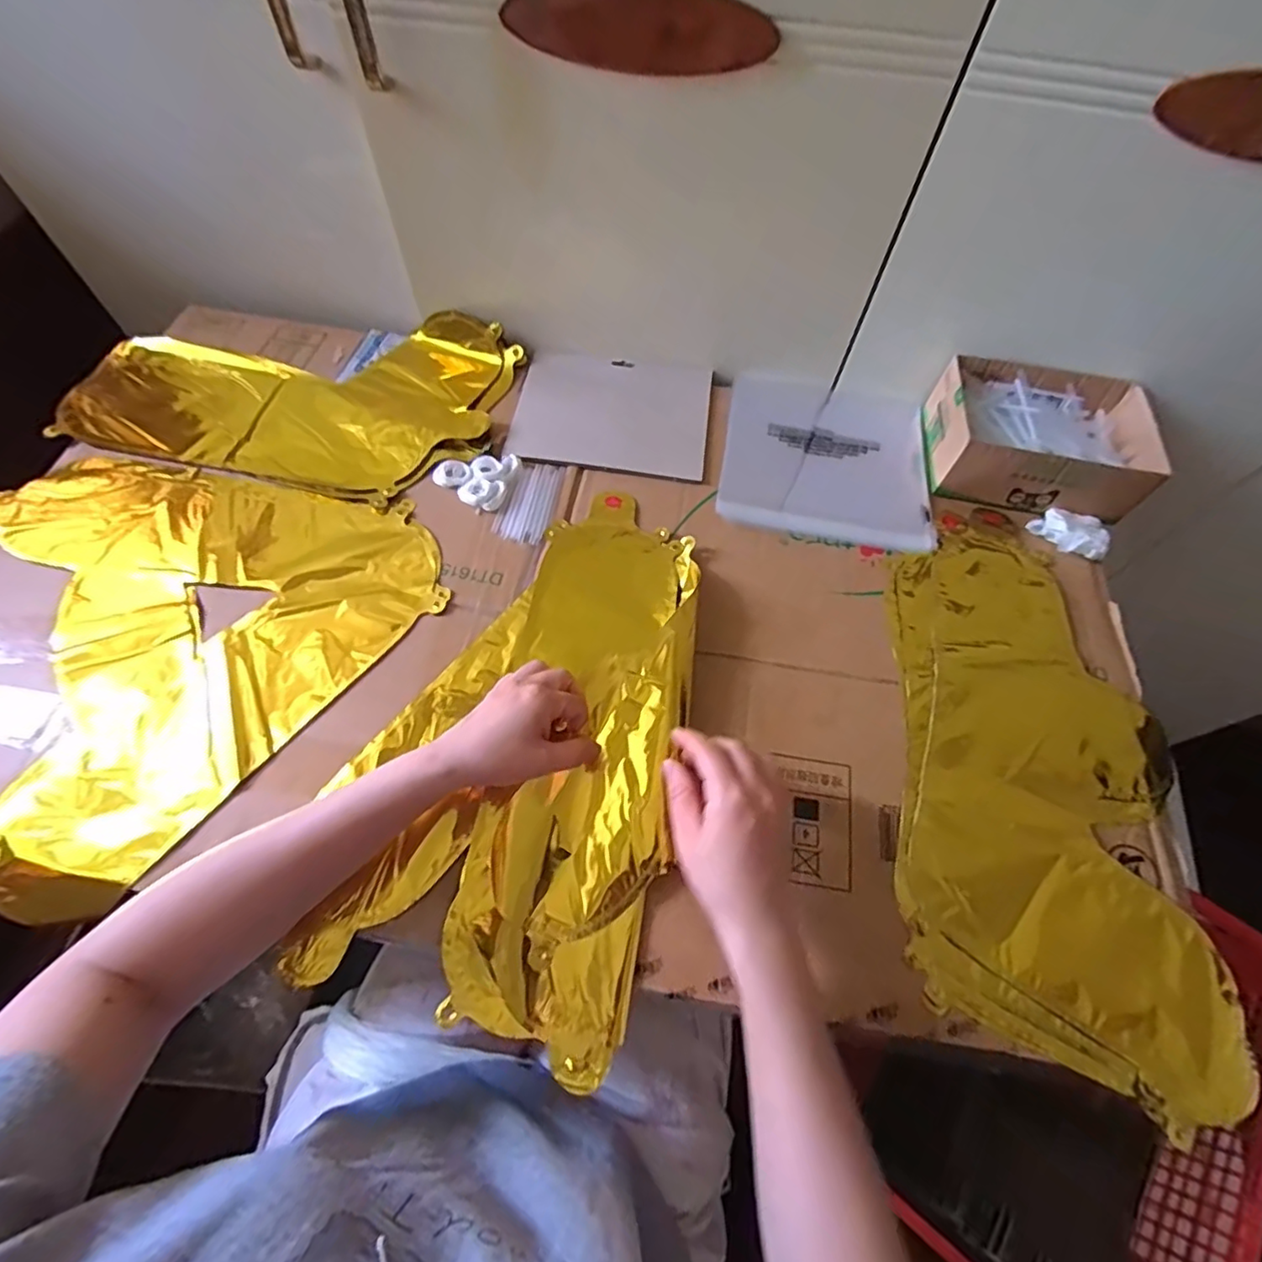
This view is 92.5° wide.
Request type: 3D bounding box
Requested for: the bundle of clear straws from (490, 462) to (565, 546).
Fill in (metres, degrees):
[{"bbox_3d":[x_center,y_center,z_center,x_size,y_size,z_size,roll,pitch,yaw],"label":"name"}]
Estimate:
[{"bbox_3d":[-0.091,-0.121,0.553,0.046,0.007,0.092,13,62,3],"label":"bundle of clear straws"}]

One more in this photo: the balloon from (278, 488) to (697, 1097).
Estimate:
[{"bbox_3d":[-0.073,0.063,0.457,0.221,0.040,0.411,12,65,3],"label":"balloon"}]

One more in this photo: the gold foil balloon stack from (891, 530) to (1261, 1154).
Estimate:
[{"bbox_3d":[0.320,0.101,0.467,0.215,0.015,0.418,11,62,2],"label":"gold foil balloon stack"}]

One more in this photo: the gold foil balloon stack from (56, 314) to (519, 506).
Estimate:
[{"bbox_3d":[-0.334,-0.247,0.605,0.392,0.022,0.229,11,62,2],"label":"gold foil balloon stack"}]

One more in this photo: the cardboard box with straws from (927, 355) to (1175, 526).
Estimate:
[{"bbox_3d":[0.393,-0.188,0.585,0.190,0.065,0.141,11,62,3],"label":"cardboard box with straws"}]

